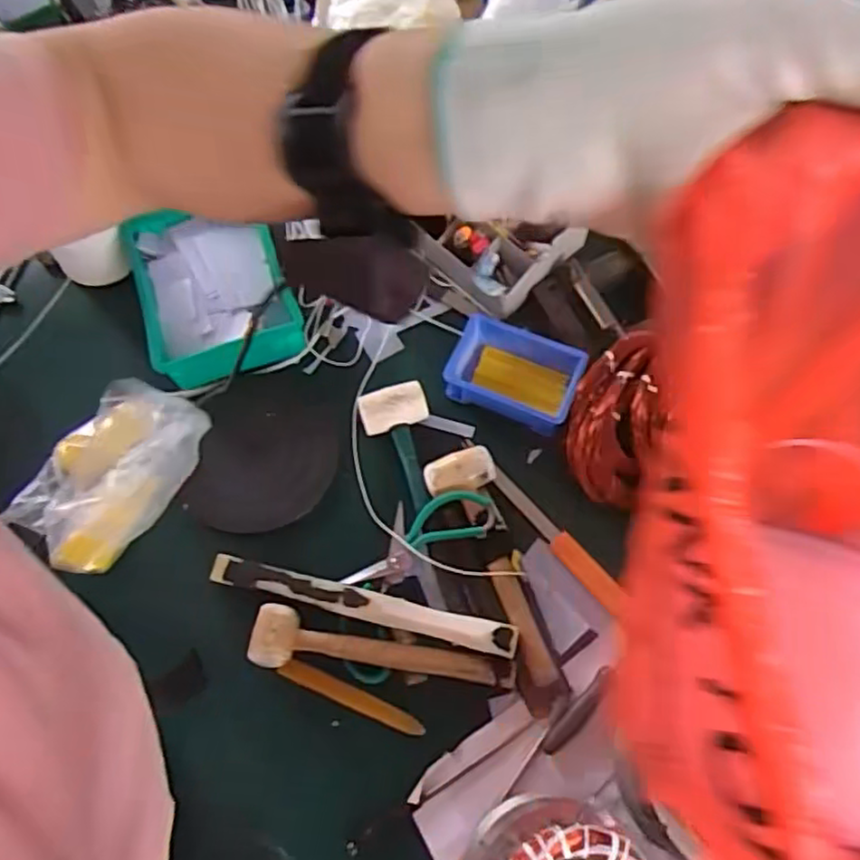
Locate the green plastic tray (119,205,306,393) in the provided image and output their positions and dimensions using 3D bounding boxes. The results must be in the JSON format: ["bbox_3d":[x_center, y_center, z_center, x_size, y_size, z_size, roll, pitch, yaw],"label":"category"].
[{"bbox_3d":[-0.267,-0.170,0.825,0.179,0.086,0.240,-21,68,-7],"label":"green plastic tray"}]

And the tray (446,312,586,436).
[{"bbox_3d":[0.097,-0.066,0.797,0.153,0.050,0.099,23,70,11],"label":"tray"}]

